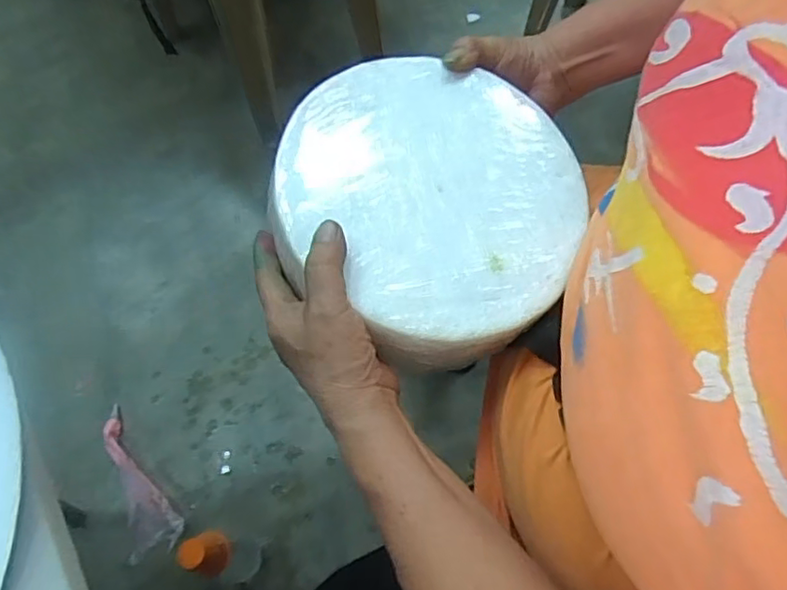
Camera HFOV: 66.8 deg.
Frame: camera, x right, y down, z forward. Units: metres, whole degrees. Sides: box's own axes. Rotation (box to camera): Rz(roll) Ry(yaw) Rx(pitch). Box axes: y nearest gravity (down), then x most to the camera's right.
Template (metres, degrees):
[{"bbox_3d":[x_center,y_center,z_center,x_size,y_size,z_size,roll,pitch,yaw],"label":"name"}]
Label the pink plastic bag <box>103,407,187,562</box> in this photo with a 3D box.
[{"bbox_3d":[-0.380,0.267,0.894,0.085,0.074,0.248,-22,66,-8],"label":"pink plastic bag"}]

